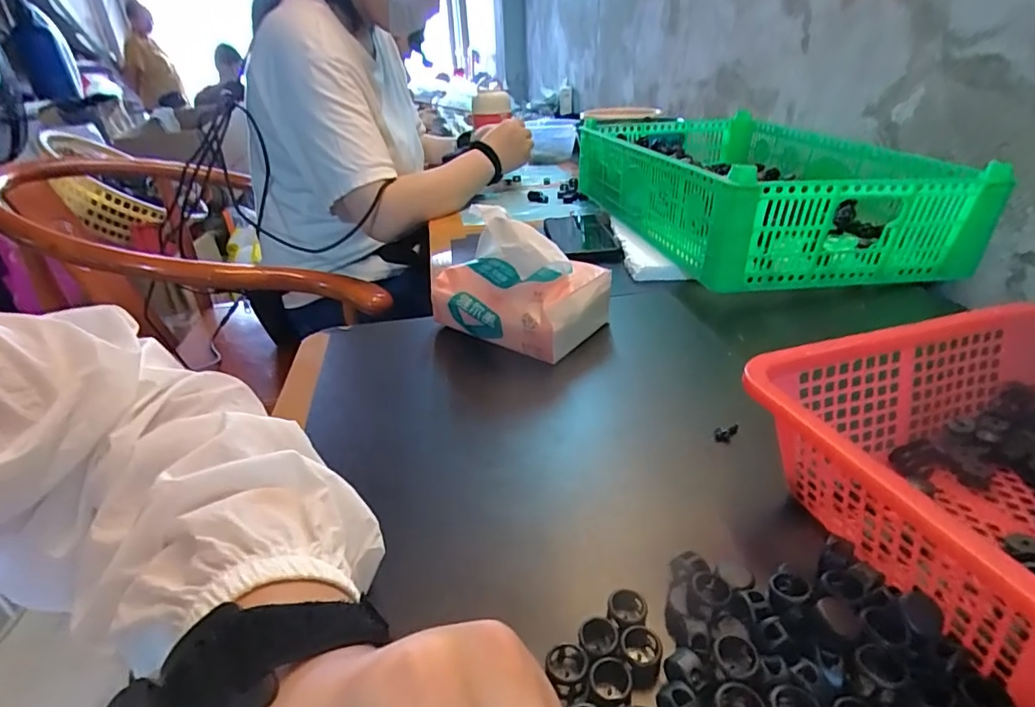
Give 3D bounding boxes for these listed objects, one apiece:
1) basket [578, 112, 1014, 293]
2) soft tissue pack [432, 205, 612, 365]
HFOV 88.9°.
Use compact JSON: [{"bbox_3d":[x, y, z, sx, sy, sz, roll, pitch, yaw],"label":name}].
[{"bbox_3d":[0.283,-0.218,0.693,0.289,0.120,0.472,-7,30,-7],"label":"basket"},{"bbox_3d":[-0.004,-0.063,0.458,0.145,0.103,0.087,13,33,25],"label":"soft tissue pack"}]

